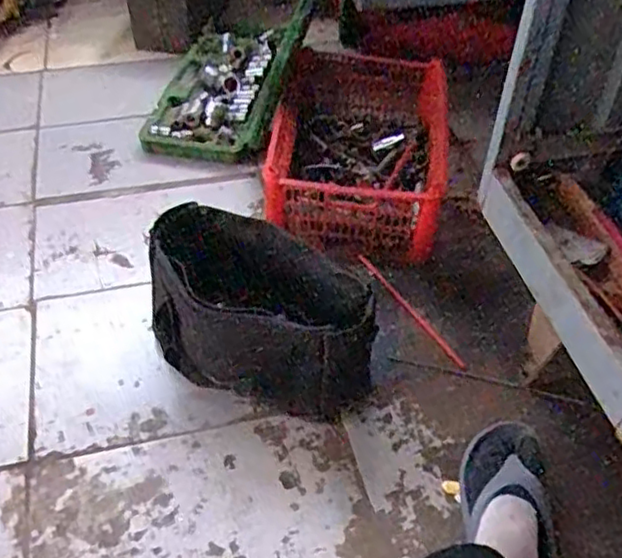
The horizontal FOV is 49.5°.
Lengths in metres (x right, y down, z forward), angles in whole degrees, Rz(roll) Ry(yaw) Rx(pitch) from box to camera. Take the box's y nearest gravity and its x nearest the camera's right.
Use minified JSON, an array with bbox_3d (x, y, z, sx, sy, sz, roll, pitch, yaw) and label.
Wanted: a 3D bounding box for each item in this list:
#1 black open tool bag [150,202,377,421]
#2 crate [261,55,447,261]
[{"bbox_3d":[-0.071,0.036,0.940,0.324,0.194,0.183,12,49,10],"label":"black open tool bag"},{"bbox_3d":[0.082,-0.230,1.216,0.302,0.157,0.385,6,48,5],"label":"crate"}]

